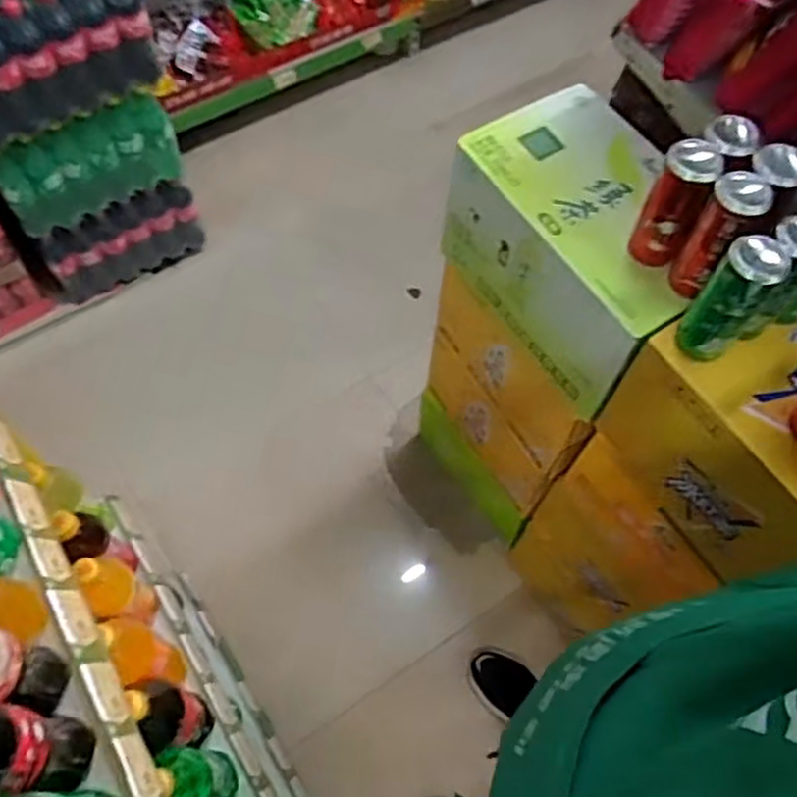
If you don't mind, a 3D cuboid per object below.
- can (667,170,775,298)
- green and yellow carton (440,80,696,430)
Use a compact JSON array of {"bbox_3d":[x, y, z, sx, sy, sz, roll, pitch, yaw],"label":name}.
[{"bbox_3d":[0.327,-0.161,0.779,0.051,0.160,0.053,1,63,-2],"label":"can"},{"bbox_3d":[0.257,-0.199,0.988,0.224,0.204,0.336,-28,67,-15],"label":"green and yellow carton"}]

